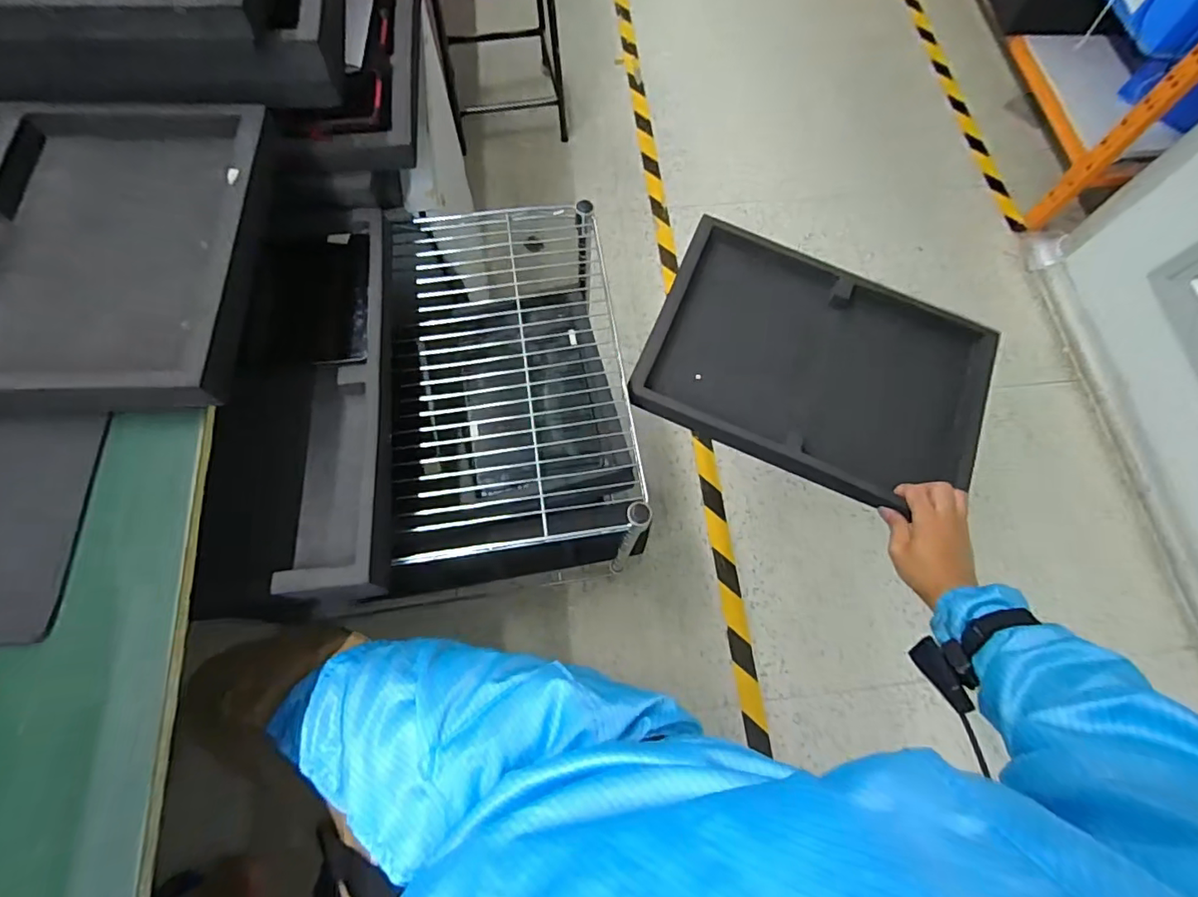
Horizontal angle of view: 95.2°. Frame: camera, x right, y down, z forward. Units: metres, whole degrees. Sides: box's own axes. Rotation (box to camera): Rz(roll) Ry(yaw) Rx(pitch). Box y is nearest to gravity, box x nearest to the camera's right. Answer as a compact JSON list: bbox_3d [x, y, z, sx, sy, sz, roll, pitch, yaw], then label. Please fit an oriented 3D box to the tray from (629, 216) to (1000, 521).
[{"bbox_3d":[0.283,-0.109,0.692,0.411,0.052,0.289,23,71,6],"label":"tray"}]

